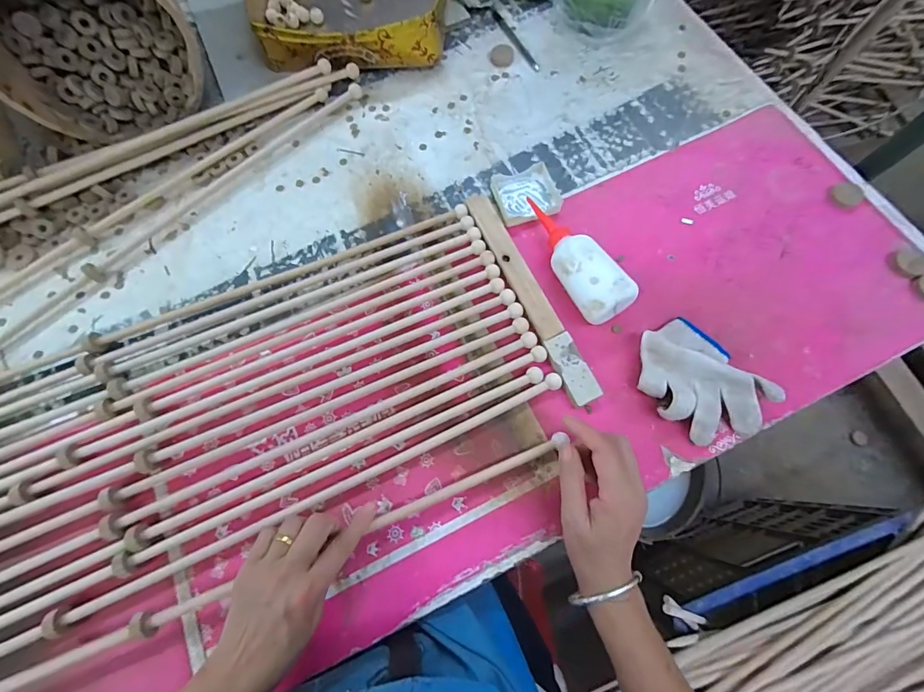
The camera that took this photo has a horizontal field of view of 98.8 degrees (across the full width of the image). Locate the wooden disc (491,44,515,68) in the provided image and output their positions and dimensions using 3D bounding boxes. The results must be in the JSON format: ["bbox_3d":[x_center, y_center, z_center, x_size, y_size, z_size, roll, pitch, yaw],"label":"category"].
[{"bbox_3d":[0.062,-0.442,0.603,0.035,0.004,0.047,11,72,5],"label":"wooden disc"}]

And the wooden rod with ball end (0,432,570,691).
[{"bbox_3d":[-0.213,0.229,0.379,0.690,0.027,0.019,-22,72,-6],"label":"wooden rod with ball end"}]

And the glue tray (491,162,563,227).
[{"bbox_3d":[0.083,-0.200,0.522,0.080,0.013,0.075,-17,72,-4],"label":"glue tray"}]

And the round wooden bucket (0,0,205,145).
[{"bbox_3d":[-0.487,-0.422,0.505,0.224,0.222,0.201,-27,73,-7],"label":"round wooden bucket"}]

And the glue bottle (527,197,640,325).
[{"bbox_3d":[0.120,-0.105,0.465,0.056,0.060,0.177,-33,74,-9],"label":"glue bottle"}]

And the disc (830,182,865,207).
[{"bbox_3d":[0.485,-0.190,0.500,0.035,0.010,0.034,-1,72,2],"label":"disc"}]

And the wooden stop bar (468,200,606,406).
[{"bbox_3d":[0.079,-0.064,0.470,0.033,0.016,0.286,-24,73,-6],"label":"wooden stop bar"}]

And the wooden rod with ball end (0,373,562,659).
[{"bbox_3d":[-0.200,0.179,0.404,0.680,0.017,0.017,-25,73,-6],"label":"wooden rod with ball end"}]

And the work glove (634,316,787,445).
[{"bbox_3d":[0.252,0.037,0.419,0.100,0.043,0.135,-35,74,-9],"label":"work glove"}]

